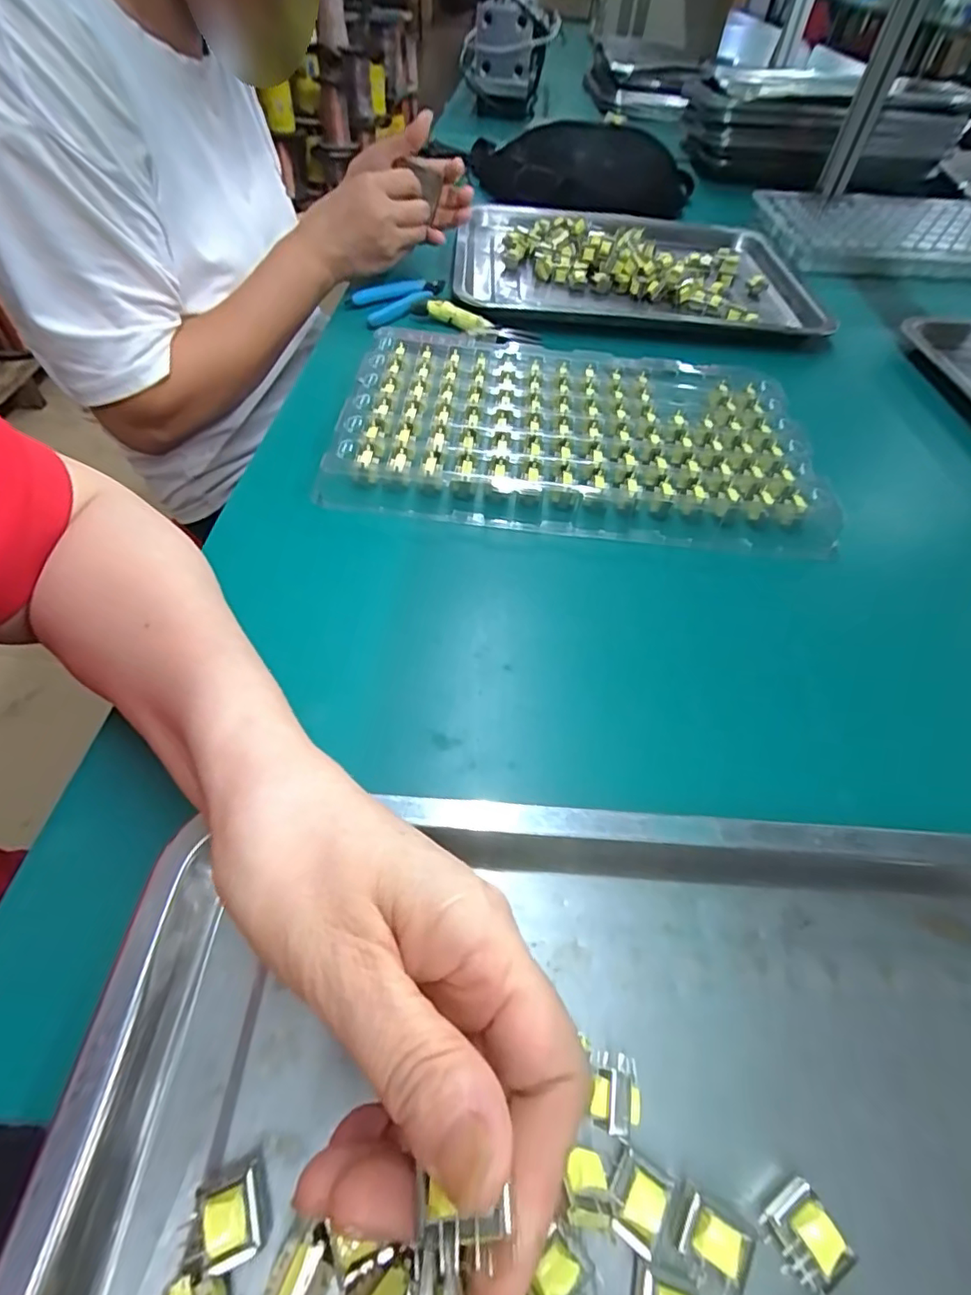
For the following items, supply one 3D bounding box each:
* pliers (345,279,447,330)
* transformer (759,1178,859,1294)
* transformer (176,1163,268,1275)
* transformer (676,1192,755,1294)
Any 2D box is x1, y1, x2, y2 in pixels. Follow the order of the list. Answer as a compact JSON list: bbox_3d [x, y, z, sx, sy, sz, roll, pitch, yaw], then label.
[{"bbox_3d":[-0.077,-0.346,0.552,0.121,0.020,0.051,-34,64,-25],"label":"pliers"},{"bbox_3d":[0.096,0.177,0.167,0.018,0.016,0.021,-31,62,-23],"label":"transformer"},{"bbox_3d":[-0.074,0.165,0.160,0.019,0.015,0.020,-15,57,-14],"label":"transformer"},{"bbox_3d":[0.067,0.177,0.165,0.020,0.015,0.017,29,57,15],"label":"transformer"}]

